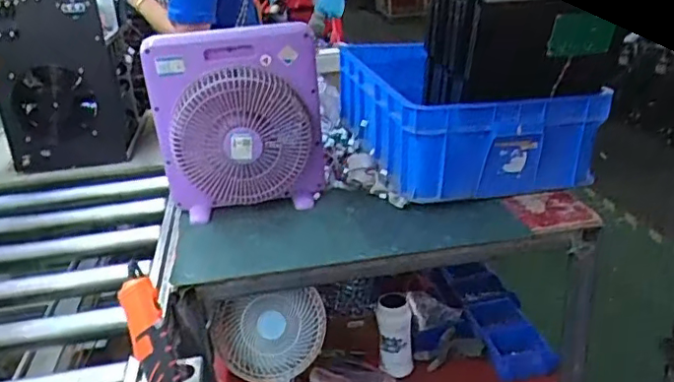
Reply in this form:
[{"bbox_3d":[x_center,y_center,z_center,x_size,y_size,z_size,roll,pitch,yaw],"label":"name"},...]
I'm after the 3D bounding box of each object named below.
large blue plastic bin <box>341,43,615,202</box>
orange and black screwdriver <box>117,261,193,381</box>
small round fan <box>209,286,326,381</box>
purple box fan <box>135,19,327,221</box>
[{"bbox_3d":[0.266,-0.182,1.340,0.414,0.194,0.527,-10,24,-13],"label":"large blue plastic bin"},{"bbox_3d":[-0.231,0.199,0.751,0.052,0.209,0.035,-17,-7,-31],"label":"orange and black screwdriver"},{"bbox_3d":[-0.124,0.328,1.143,0.217,0.334,0.110,-8,17,-14],"label":"small round fan"},{"bbox_3d":[-0.185,-0.132,1.113,0.308,0.344,0.123,-6,23,-4],"label":"purple box fan"}]

